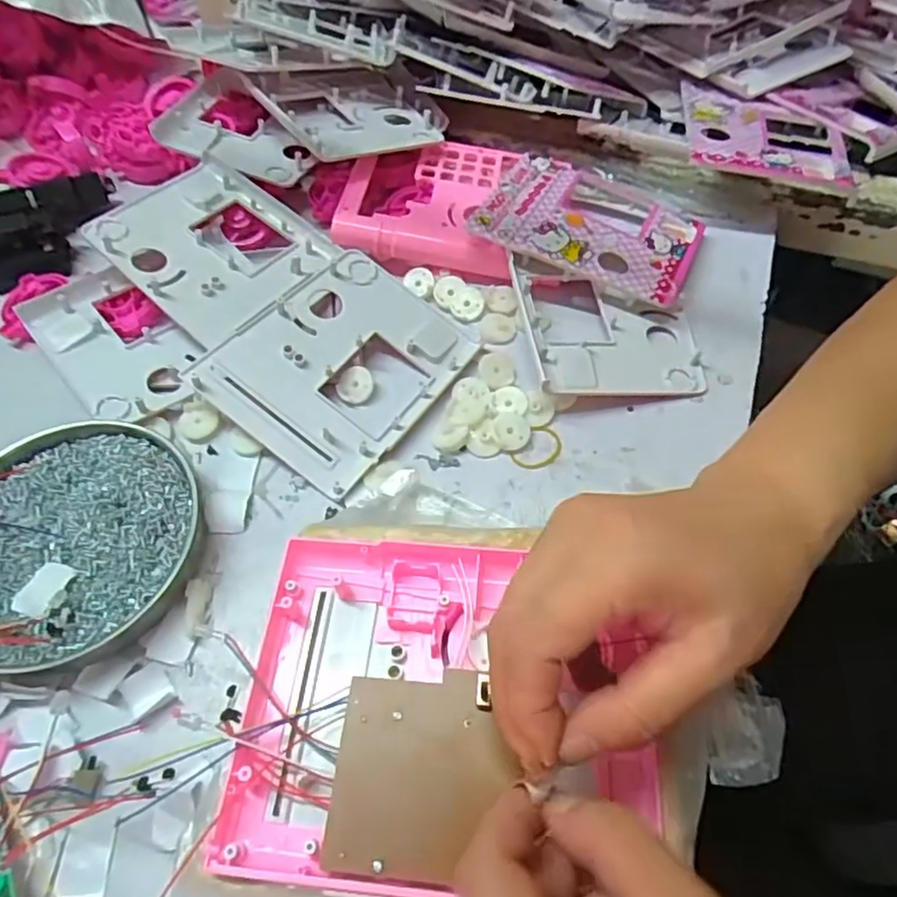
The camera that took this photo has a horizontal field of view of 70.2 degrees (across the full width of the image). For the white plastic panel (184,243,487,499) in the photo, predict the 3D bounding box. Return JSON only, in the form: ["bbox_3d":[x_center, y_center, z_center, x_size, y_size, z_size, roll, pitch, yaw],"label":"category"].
[{"bbox_3d":[-0.063,-0.057,0.395,0.119,0.015,0.150,38,66,6],"label":"white plastic panel"}]

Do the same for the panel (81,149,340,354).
[{"bbox_3d":[-0.157,-0.138,0.428,0.124,0.012,0.114,42,61,8],"label":"panel"}]

